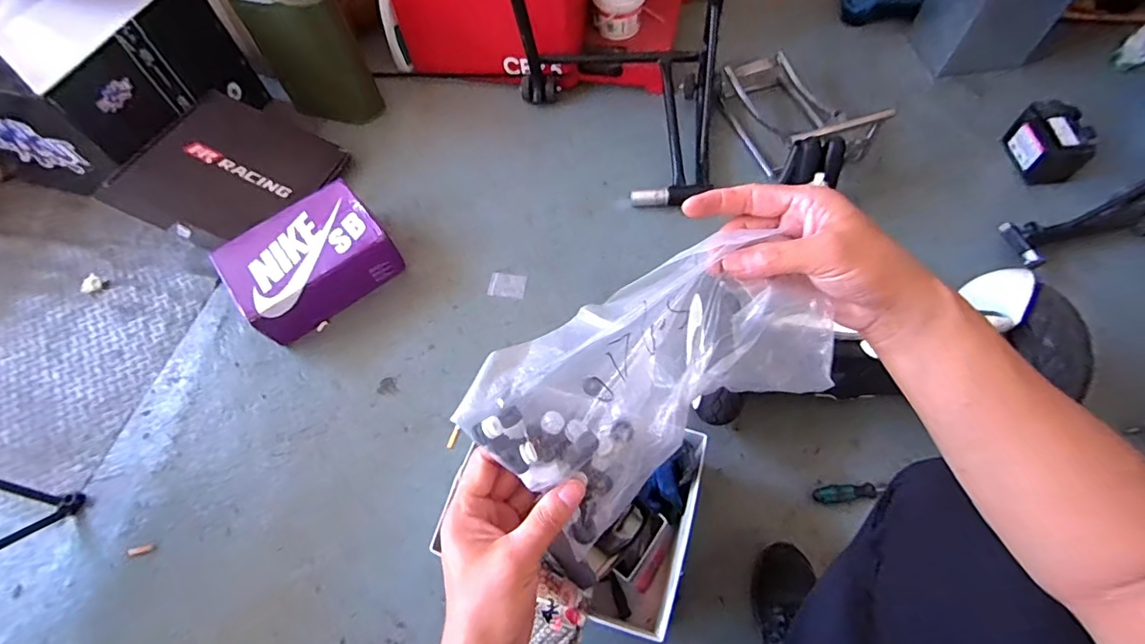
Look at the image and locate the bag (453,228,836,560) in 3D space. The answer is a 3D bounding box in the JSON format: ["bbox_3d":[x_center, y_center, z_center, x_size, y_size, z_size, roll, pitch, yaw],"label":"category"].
[{"bbox_3d":[0.063,0.043,0.349,0.253,0.050,0.145,-31,98,-10],"label":"bag"}]

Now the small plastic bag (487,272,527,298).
[{"bbox_3d":[-0.143,-0.081,1.109,0.080,0.004,0.061,7,61,5],"label":"small plastic bag"}]

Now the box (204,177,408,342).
[{"bbox_3d":[-0.567,-0.134,1.092,0.314,0.127,0.232,-35,65,-15],"label":"box"}]

